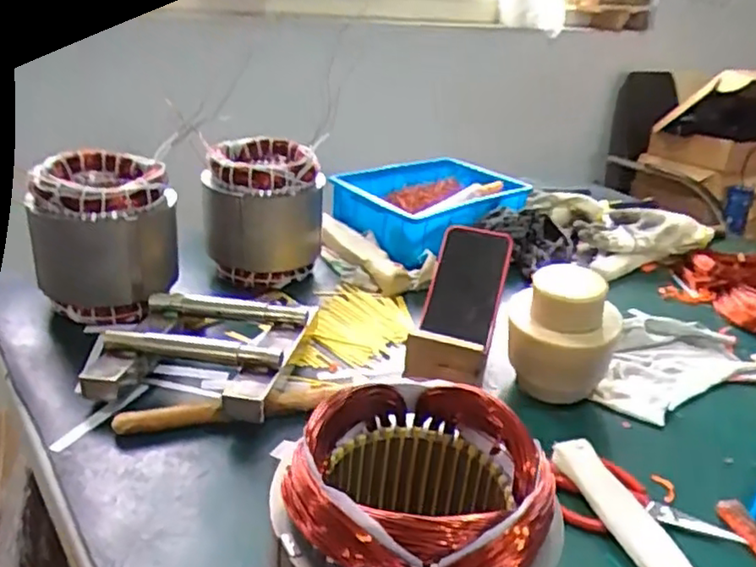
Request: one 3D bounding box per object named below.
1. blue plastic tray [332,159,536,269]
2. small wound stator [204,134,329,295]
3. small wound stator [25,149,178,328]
[{"bbox_3d":[0.075,-0.123,1.026,0.236,0.074,0.295,21,31,31],"label":"blue plastic tray"},{"bbox_3d":[-0.146,-0.089,0.846,0.139,0.154,0.121,7,26,6],"label":"small wound stator"},{"bbox_3d":[-0.306,-0.054,0.743,0.143,0.153,0.125,-7,28,-22],"label":"small wound stator"}]

